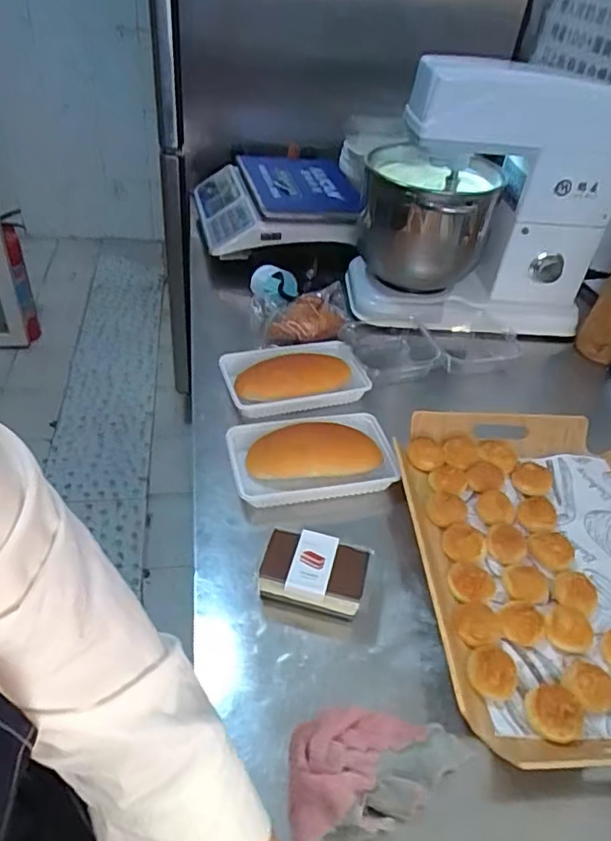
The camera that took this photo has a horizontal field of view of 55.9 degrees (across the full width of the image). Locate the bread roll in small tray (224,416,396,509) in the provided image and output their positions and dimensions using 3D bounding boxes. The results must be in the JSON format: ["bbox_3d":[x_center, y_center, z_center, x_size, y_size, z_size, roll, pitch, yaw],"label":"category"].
[{"bbox_3d":[0.008,0.044,0.730,0.199,0.044,0.125,-5,43,-14],"label":"bread roll in small tray"}]

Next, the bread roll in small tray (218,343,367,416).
[{"bbox_3d":[-0.016,-0.070,0.843,0.198,0.043,0.136,-10,45,-19],"label":"bread roll in small tray"}]

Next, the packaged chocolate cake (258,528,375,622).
[{"bbox_3d":[0.006,0.161,0.606,0.111,0.046,0.075,14,42,7],"label":"packaged chocolate cake"}]

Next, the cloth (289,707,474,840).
[{"bbox_3d":[0.063,0.282,0.482,0.162,0.039,0.093,-6,44,-14],"label":"cloth"}]

